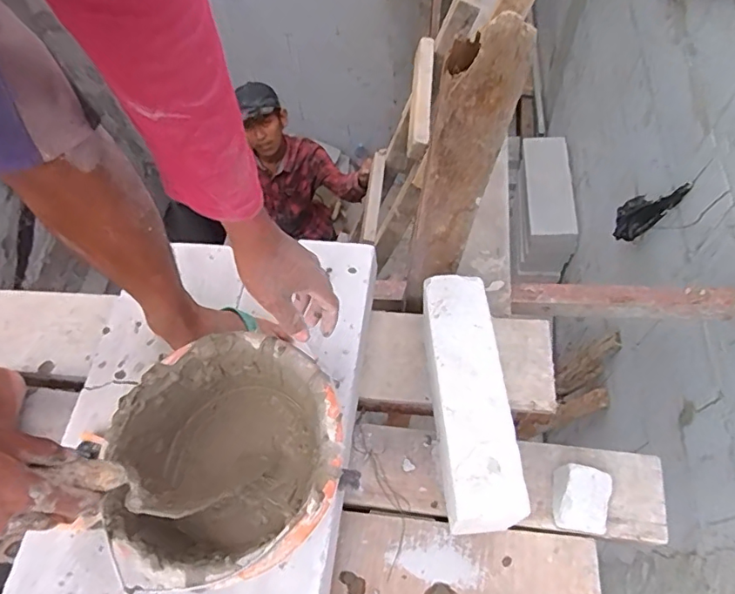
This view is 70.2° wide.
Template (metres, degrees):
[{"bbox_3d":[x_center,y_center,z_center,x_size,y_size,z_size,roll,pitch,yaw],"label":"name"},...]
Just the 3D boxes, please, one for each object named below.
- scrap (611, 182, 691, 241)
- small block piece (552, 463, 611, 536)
[{"bbox_3d":[0.776,-0.244,1.453,0.087,0.266,0.063,32,64,-5],"label":"scrap"},{"bbox_3d":[0.284,0.267,0.688,0.066,0.057,0.074,9,60,9],"label":"small block piece"}]

